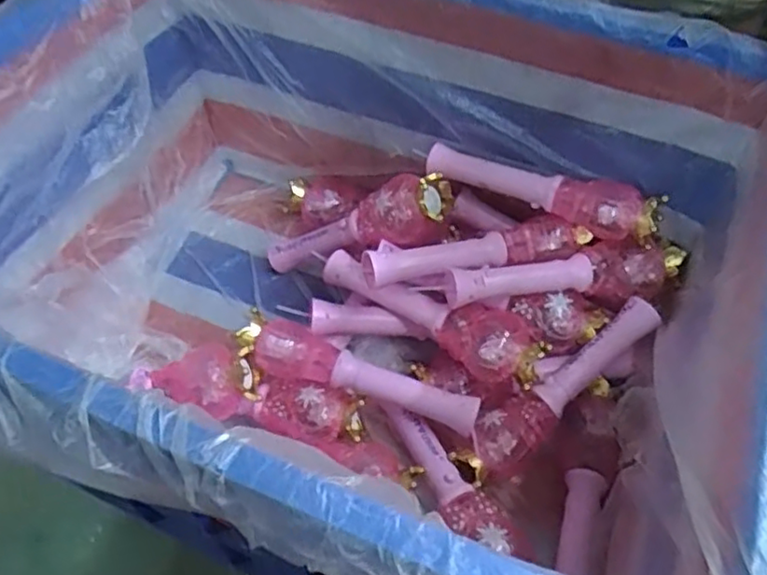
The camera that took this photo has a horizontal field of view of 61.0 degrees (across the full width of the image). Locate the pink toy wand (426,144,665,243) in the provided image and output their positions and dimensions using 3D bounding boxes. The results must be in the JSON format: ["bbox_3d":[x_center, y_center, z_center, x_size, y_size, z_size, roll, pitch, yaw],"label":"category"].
[{"bbox_3d":[0.200,-0.131,0.848,0.307,0.056,0.052,23,55,17],"label":"pink toy wand"}]

